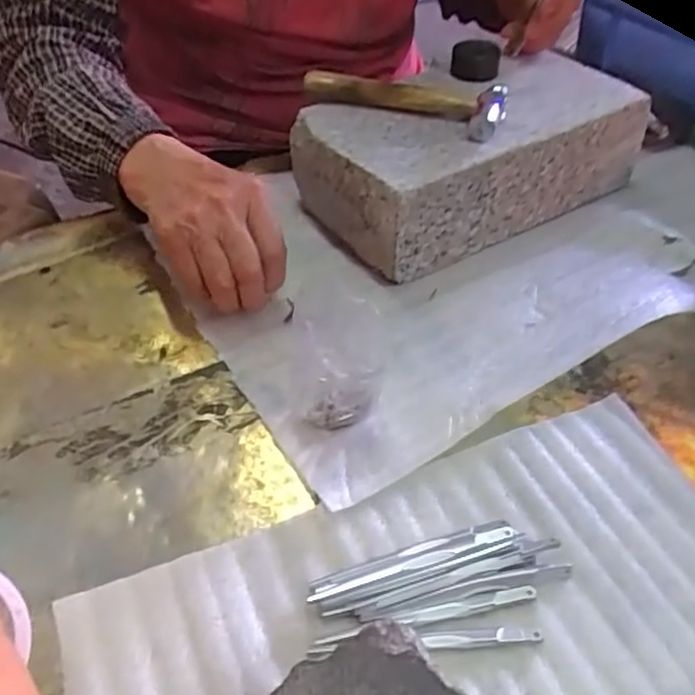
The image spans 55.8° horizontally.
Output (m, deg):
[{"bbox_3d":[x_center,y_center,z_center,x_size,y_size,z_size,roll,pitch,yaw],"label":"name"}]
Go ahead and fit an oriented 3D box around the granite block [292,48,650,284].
[{"bbox_3d":[0.096,-0.155,0.513,0.243,0.076,0.137,-25,49,-22],"label":"granite block"}]

